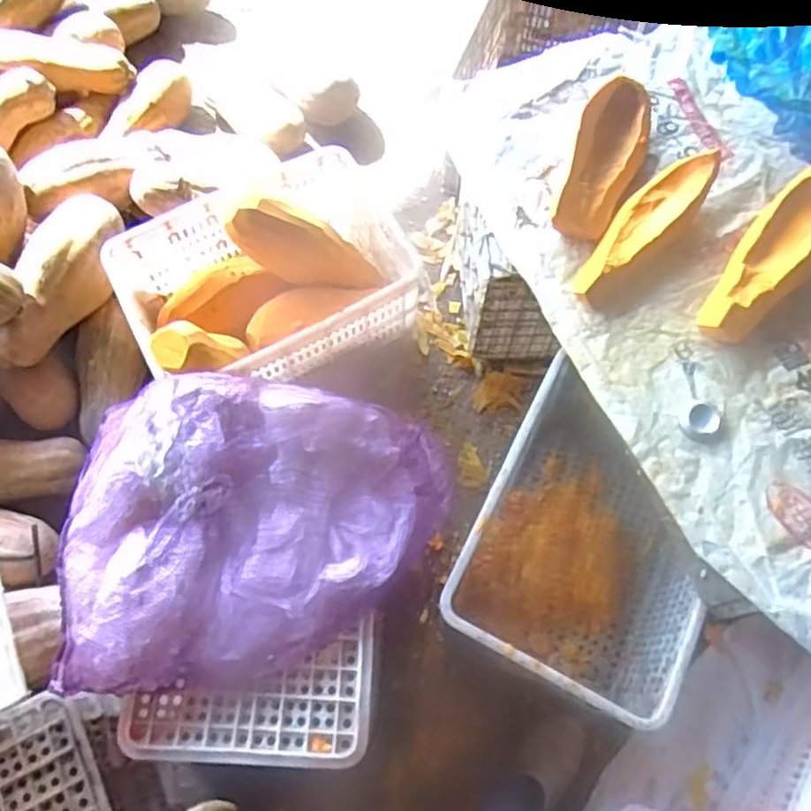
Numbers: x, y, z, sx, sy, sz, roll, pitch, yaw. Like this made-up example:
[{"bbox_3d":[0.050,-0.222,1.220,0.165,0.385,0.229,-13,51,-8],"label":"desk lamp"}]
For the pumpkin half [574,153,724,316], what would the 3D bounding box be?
[{"bbox_3d":[0.395,-0.294,1.123,0.103,0.067,0.322,39,72,15],"label":"pumpkin half"}]

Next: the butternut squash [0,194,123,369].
[{"bbox_3d":[-0.668,-0.245,1.318,0.105,0.127,0.360,31,84,34],"label":"butternut squash"}]

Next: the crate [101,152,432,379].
[{"bbox_3d":[-0.253,-0.238,1.299,0.514,0.261,0.369,-26,70,-11],"label":"crate"}]

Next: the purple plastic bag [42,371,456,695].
[{"bbox_3d":[-0.225,0.185,0.988,0.524,0.122,0.435,7,67,2],"label":"purple plastic bag"}]

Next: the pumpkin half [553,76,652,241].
[{"bbox_3d":[0.338,-0.424,1.150,0.117,0.088,0.306,23,83,9],"label":"pumpkin half"}]

